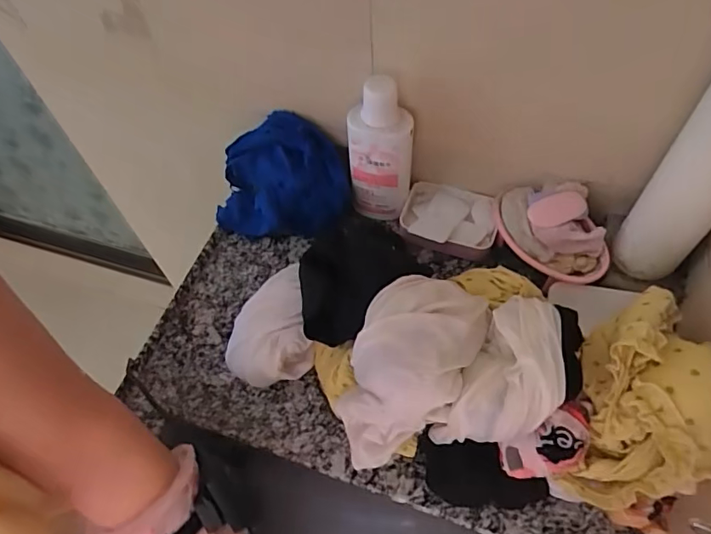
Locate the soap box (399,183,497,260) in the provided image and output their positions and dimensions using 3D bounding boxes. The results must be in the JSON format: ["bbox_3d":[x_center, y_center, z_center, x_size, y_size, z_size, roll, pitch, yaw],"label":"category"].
[{"bbox_3d":[0.125,-0.063,0.695,0.124,0.030,0.091,10,59,10],"label":"soap box"}]

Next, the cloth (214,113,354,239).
[{"bbox_3d":[-0.101,-0.125,0.698,0.180,0.113,0.120,5,58,7],"label":"cloth"}]

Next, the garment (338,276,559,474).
[{"bbox_3d":[0.086,0.095,0.493,0.200,0.110,0.142,-6,58,1],"label":"garment"}]

